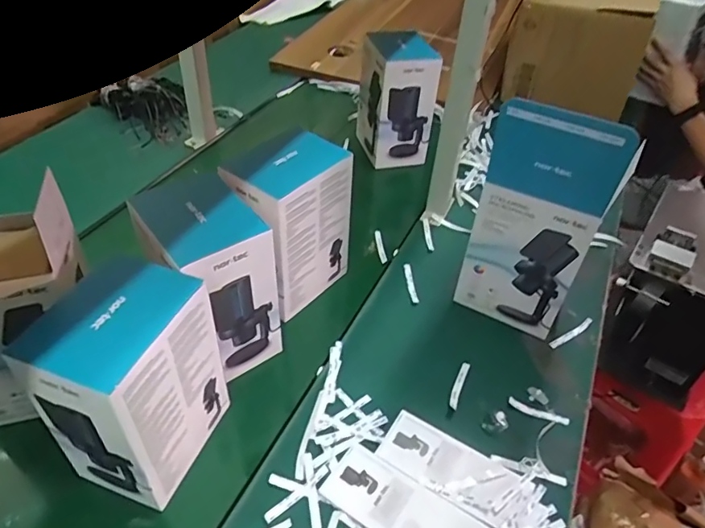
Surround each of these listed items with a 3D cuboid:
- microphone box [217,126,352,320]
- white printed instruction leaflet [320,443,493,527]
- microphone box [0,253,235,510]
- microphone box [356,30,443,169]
[{"bbox_3d":[-0.087,-0.046,0.771,0.093,0.239,0.154,33,51,26],"label":"microphone box"},{"bbox_3d":[0.060,0.277,0.591,0.179,0.006,0.083,27,48,21],"label":"white printed instruction leaflet"},{"bbox_3d":[-0.229,0.127,0.559,0.115,0.217,0.152,18,45,13],"label":"microphone box"},{"bbox_3d":[0.089,-0.346,1.070,0.115,0.216,0.139,-11,46,-15],"label":"microphone box"}]

